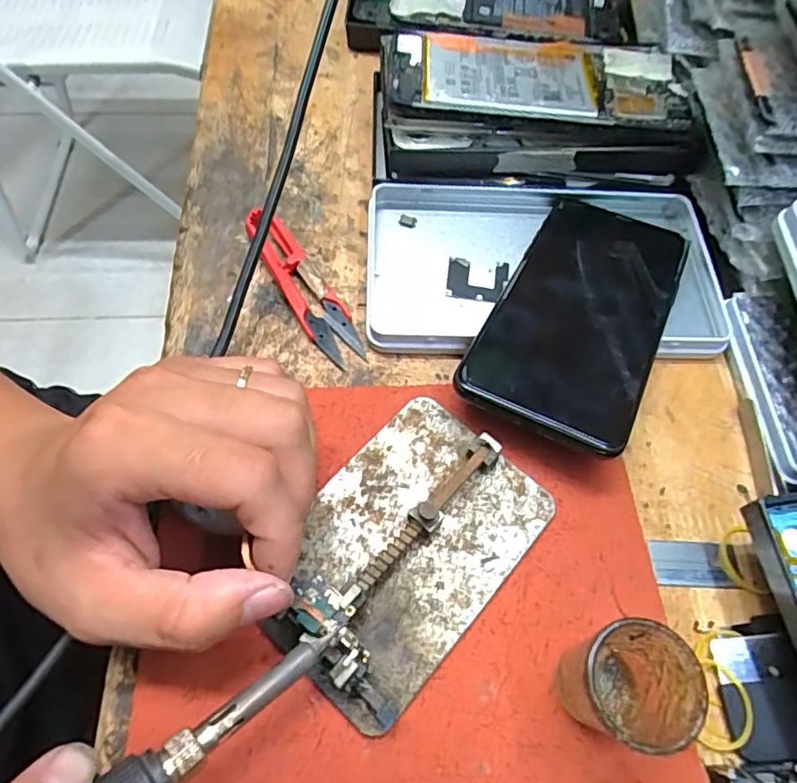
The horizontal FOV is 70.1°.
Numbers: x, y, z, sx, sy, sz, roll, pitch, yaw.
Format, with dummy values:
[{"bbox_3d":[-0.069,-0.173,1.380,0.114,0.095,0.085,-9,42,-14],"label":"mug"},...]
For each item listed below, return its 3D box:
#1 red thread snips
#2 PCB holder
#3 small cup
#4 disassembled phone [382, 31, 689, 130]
[{"bbox_3d":[-0.048,-0.057,0.291,0.024,0.013,0.099,-27,67,-15],"label":"red thread snips"},{"bbox_3d":[0.001,0.061,0.227,0.078,0.021,0.115,38,68,16],"label":"PCB holder"},{"bbox_3d":[0.077,0.099,0.194,0.034,0.049,0.035,1,63,-2],"label":"small cup"},{"bbox_3d":[0.073,-0.172,0.312,0.158,0.011,0.070,4,67,-1],"label":"disassembled phone"}]

